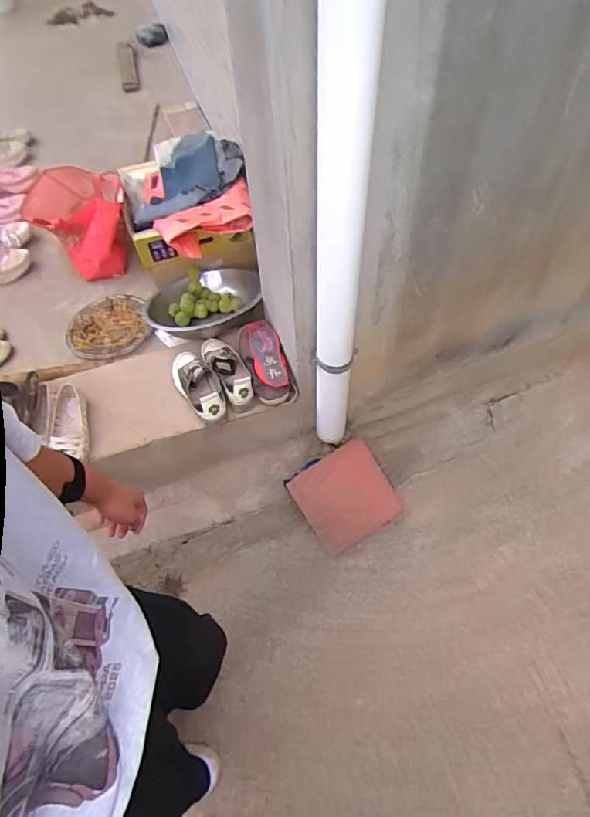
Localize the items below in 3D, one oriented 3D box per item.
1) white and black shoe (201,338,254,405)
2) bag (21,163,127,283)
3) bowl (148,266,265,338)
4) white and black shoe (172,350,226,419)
[{"bbox_3d":[-0.168,-0.107,1.199,0.076,0.052,0.216,-29,59,-14],"label":"white and black shoe"},{"bbox_3d":[-0.641,-0.551,1.486,0.278,0.233,0.292,-22,57,-10],"label":"bag"},{"bbox_3d":[-0.245,-0.290,1.337,0.306,0.105,0.259,-14,56,-5],"label":"bowl"},{"bbox_3d":[-0.232,-0.062,1.180,0.086,0.060,0.205,-34,60,-17],"label":"white and black shoe"}]

